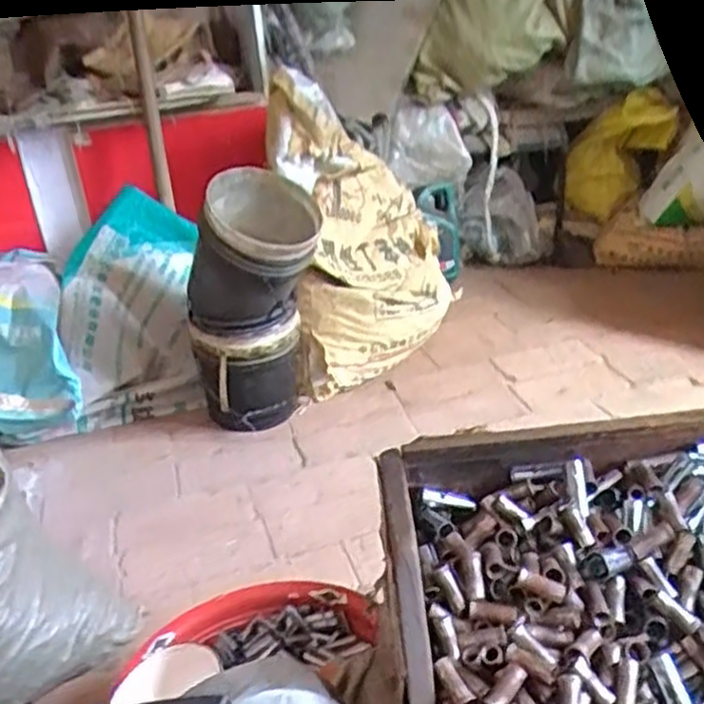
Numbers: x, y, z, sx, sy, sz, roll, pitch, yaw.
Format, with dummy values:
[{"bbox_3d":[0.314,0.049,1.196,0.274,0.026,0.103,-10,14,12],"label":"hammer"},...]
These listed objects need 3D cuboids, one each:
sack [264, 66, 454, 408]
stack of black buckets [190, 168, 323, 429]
[{"bbox_3d":[0.027,-0.289,1.718,0.377,0.648,0.469,-3,26,4],"label":"sack"},{"bbox_3d":[-0.182,-0.066,1.423,0.263,0.503,0.242,-10,27,-10],"label":"stack of black buckets"}]

